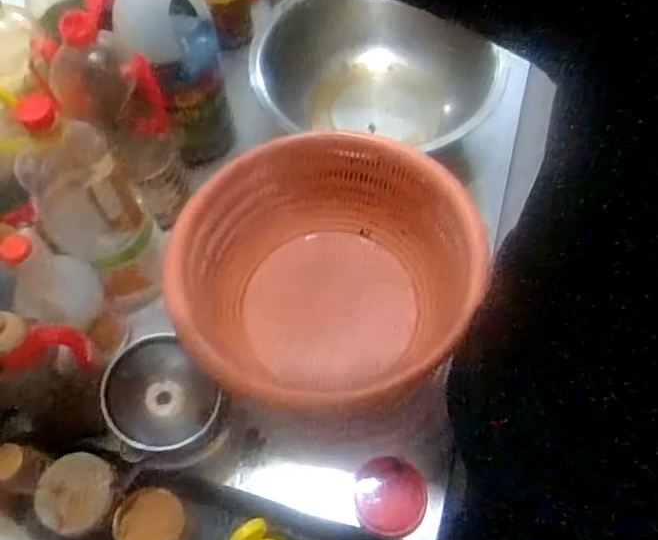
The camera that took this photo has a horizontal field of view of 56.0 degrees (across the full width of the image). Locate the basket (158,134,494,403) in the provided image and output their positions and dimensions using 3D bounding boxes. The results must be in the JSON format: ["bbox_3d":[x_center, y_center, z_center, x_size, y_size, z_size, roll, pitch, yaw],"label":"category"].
[{"bbox_3d":[0.005,0.004,0.758,0.328,0.155,0.319,-1,61,2],"label":"basket"}]

